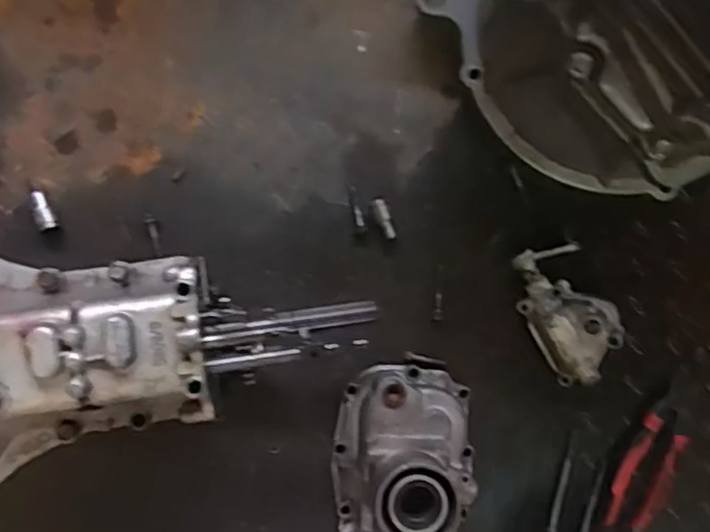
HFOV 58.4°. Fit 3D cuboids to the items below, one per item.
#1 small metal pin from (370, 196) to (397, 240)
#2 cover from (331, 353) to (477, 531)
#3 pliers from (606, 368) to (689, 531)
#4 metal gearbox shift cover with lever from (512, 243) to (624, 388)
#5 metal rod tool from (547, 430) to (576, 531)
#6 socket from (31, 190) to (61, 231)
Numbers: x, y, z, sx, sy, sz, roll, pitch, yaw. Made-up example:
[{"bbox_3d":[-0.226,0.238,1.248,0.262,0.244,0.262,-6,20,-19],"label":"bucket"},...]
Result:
[{"bbox_3d":[0.029,-0.046,0.623,0.019,0.019,0.044,-24,87,-2],"label":"small metal pin"},{"bbox_3d":[0.043,0.174,0.546,0.124,0.135,0.176,7,87,0],"label":"cover"},{"bbox_3d":[0.283,0.177,0.602,0.051,0.015,0.147,21,87,1],"label":"pliers"},{"bbox_3d":[0.198,0.043,0.593,0.074,0.032,0.128,-31,80,22],"label":"metal gearbox shift cover with lever"},{"bbox_3d":[0.198,0.208,0.604,0.008,0.012,0.099,17,87,0],"label":"metal rod tool"},{"bbox_3d":[-0.304,-0.055,0.619,0.014,0.018,0.040,-24,87,-2],"label":"socket"}]

